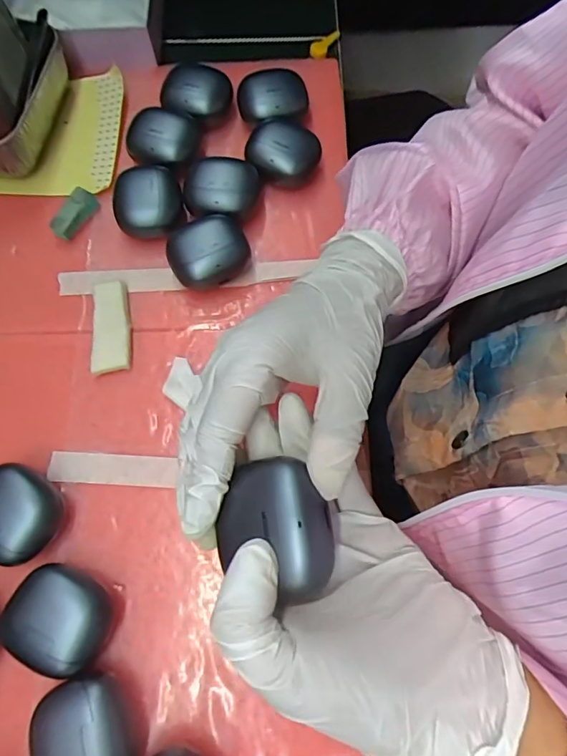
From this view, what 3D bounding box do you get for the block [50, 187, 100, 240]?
[{"bbox_3d":[-0.160,-0.125,0.355,0.015,0.015,0.040,30,74,9],"label":"block"}]

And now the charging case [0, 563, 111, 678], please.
[{"bbox_3d":[-0.124,0.135,0.262,0.054,0.032,0.046,28,73,8],"label":"charging case"}]

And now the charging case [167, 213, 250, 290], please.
[{"bbox_3d":[-0.053,-0.090,0.338,0.058,0.030,0.048,-32,75,-11],"label":"charging case"}]

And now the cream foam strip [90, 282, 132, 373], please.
[{"bbox_3d":[-0.123,-0.037,0.332,0.025,0.009,0.069,-8,72,-3],"label":"cream foam strip"}]

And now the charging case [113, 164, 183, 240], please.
[{"bbox_3d":[-0.102,-0.132,0.354,0.047,0.025,0.054,-2,71,-2],"label":"charging case"}]

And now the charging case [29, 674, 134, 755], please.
[{"bbox_3d":[-0.106,0.188,0.244,0.045,0.031,0.055,-22,73,-8],"label":"charging case"}]

